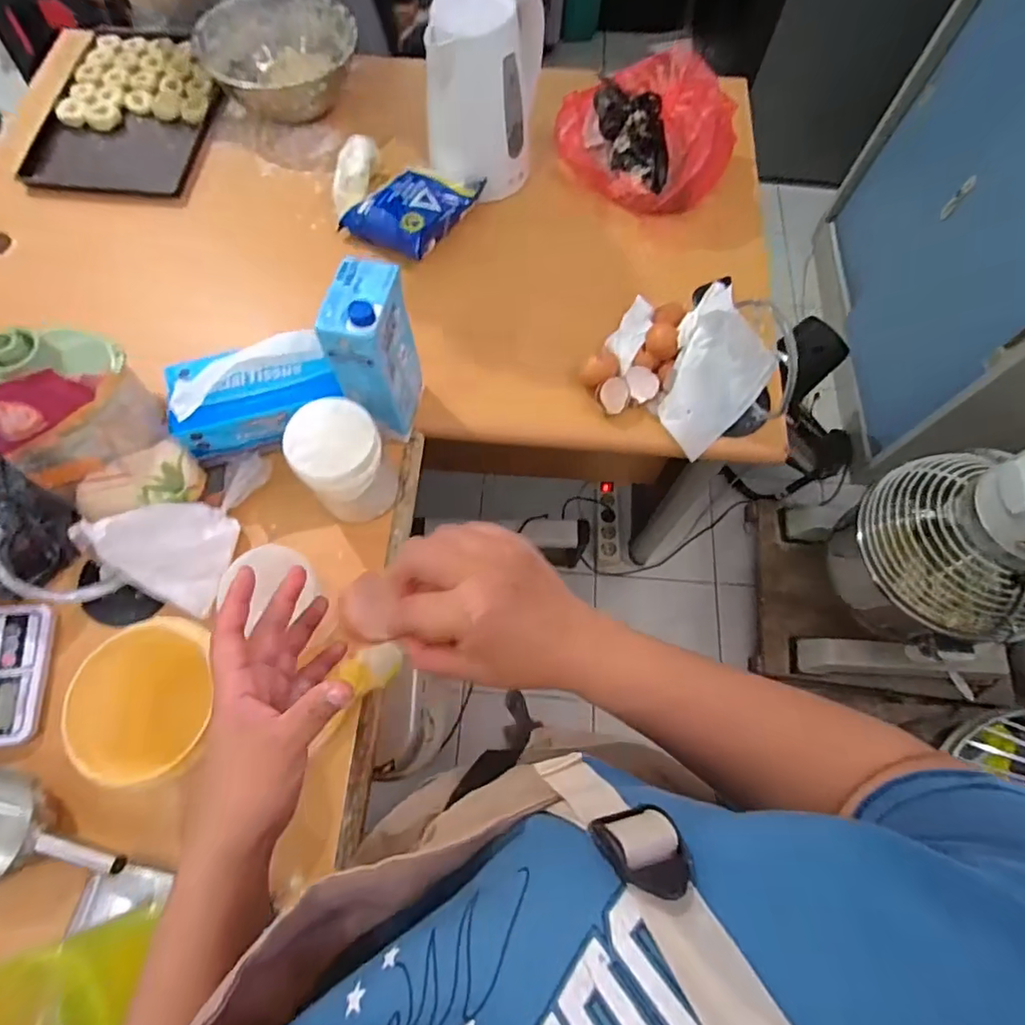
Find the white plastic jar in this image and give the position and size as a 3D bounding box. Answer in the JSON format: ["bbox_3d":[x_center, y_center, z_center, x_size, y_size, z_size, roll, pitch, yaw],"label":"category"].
[{"bbox_3d":[-0.182,-0.052,0.609,0.087,0.148,0.088,0,68,-1],"label":"white plastic jar"}]

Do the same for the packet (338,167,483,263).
[{"bbox_3d":[-0.143,-0.444,0.801,0.141,0.043,0.166,28,70,9],"label":"packet"}]

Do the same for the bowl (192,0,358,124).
[{"bbox_3d":[-0.364,-0.726,0.887,0.229,0.082,0.245,0,68,-1],"label":"bowl"}]

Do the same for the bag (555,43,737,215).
[{"bbox_3d":[0.192,-0.563,0.810,0.259,0.145,0.209,19,69,6],"label":"bag"}]

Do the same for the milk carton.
[{"bbox_3d":[-0.149,-0.164,0.611,0.069,0.190,0.107,5,68,1],"label":"milk carton"}]

